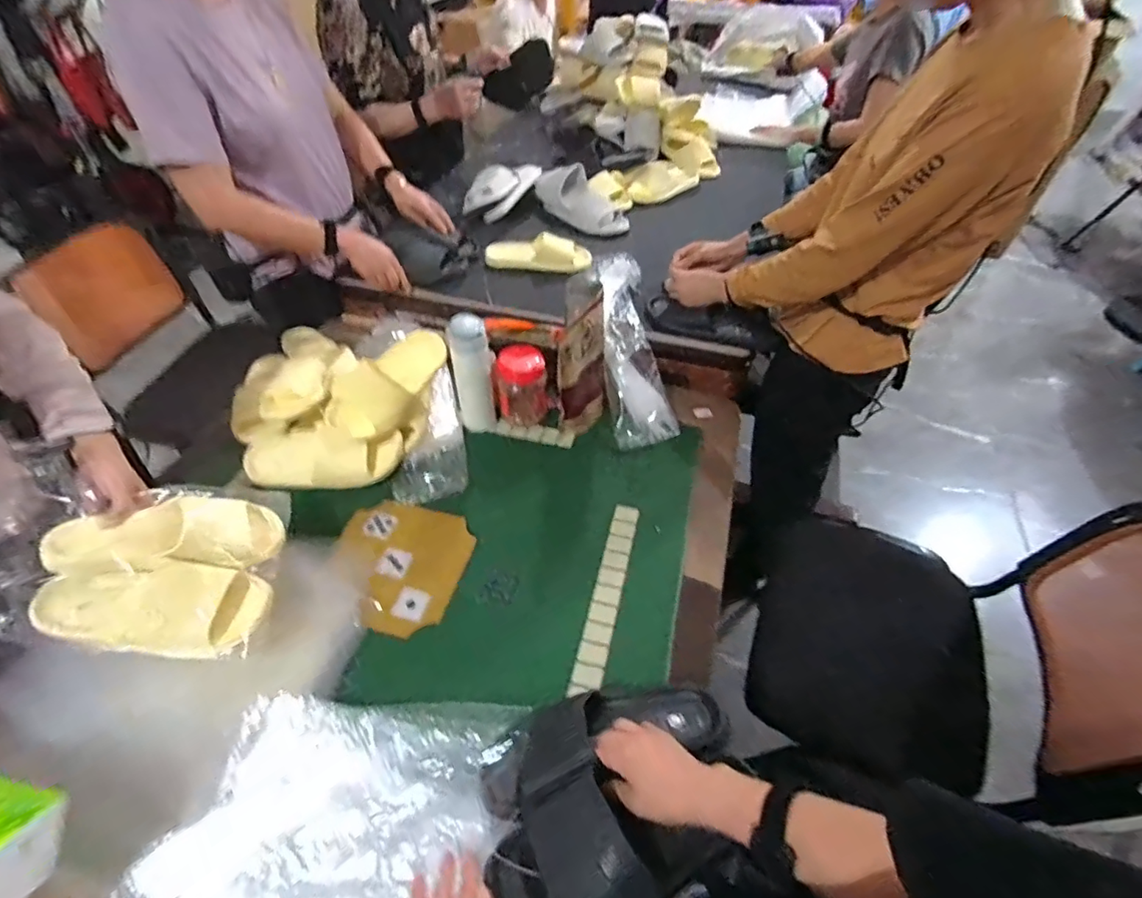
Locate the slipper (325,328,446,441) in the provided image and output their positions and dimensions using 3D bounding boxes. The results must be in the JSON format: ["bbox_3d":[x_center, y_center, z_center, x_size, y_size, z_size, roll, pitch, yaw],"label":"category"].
[{"bbox_3d":[-0.316,-0.118,0.922,0.099,0.078,0.234,20,51,17],"label":"slipper"}]

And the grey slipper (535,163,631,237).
[{"bbox_3d":[0.036,-0.646,1.390,0.273,0.105,0.104,41,58,13],"label":"grey slipper"}]

